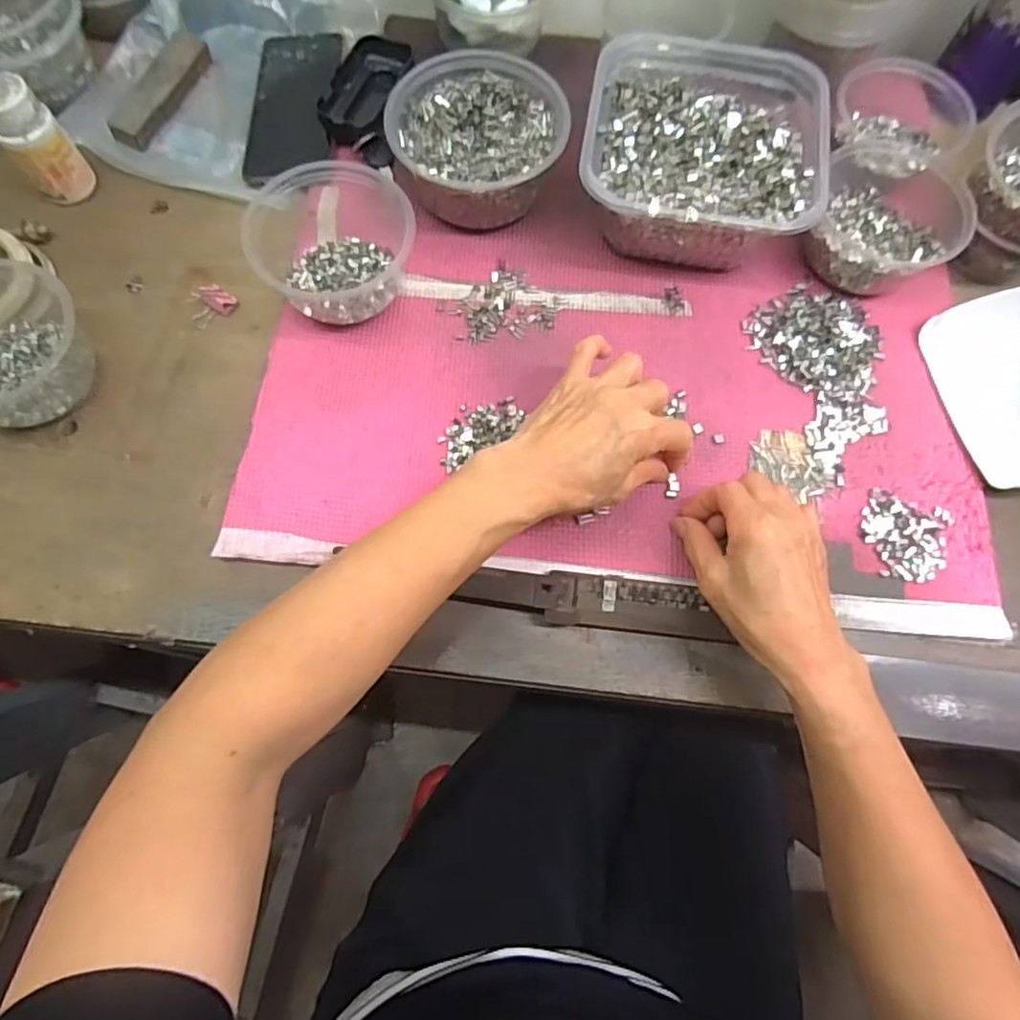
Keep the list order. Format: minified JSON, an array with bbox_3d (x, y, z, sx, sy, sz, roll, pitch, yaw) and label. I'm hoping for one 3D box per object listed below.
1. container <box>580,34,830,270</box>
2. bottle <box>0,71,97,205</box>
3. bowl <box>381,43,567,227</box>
[{"bbox_3d":[0.144,-0.275,0.485,0.173,0.075,0.179,9,71,2],"label":"container"},{"bbox_3d":[-0.365,-0.286,0.475,0.041,0.076,0.041,-25,73,-9],"label":"bottle"},{"bbox_3d":[-0.025,-0.287,0.488,0.130,0.063,0.120,1,71,-2],"label":"bowl"}]

